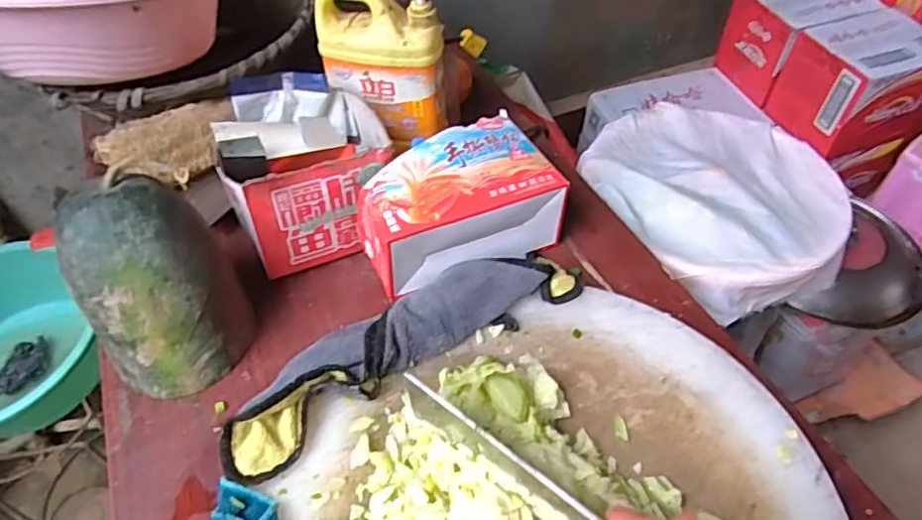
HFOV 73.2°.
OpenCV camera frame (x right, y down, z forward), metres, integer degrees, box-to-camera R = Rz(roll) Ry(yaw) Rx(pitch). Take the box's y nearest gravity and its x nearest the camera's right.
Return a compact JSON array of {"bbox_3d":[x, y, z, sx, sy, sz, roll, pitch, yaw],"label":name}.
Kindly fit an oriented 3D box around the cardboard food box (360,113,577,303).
[{"bbox_3d":[-0.006,-0.069,0.699,0.217,0.103,0.140,-21,50,-14],"label":"cardboard food box"}]

